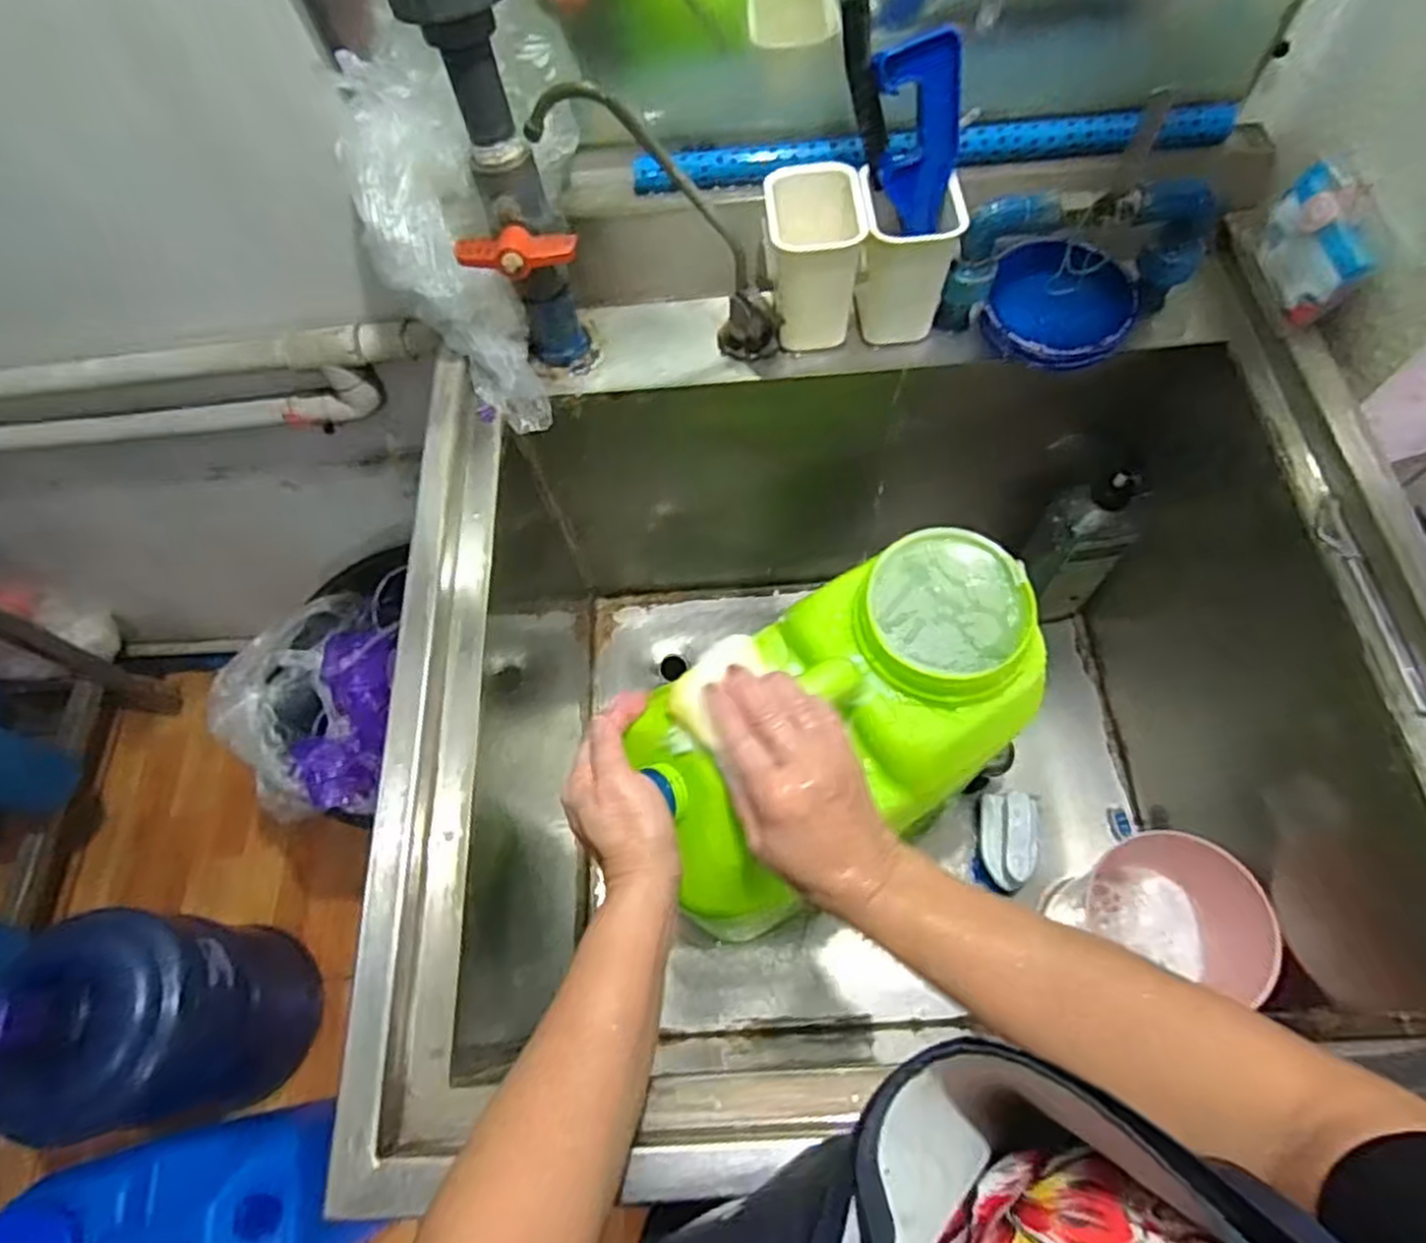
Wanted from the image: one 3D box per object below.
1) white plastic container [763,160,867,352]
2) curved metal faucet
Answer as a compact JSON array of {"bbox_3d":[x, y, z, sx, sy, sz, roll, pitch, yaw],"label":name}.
[{"bbox_3d":[0.078,-0.290,0.623,0.071,0.110,0.082,-3,66,2],"label":"white plastic container"},{"bbox_3d":[-0.029,-0.295,0.590,0.074,0.253,0.046,-6,60,37],"label":"curved metal faucet"}]

